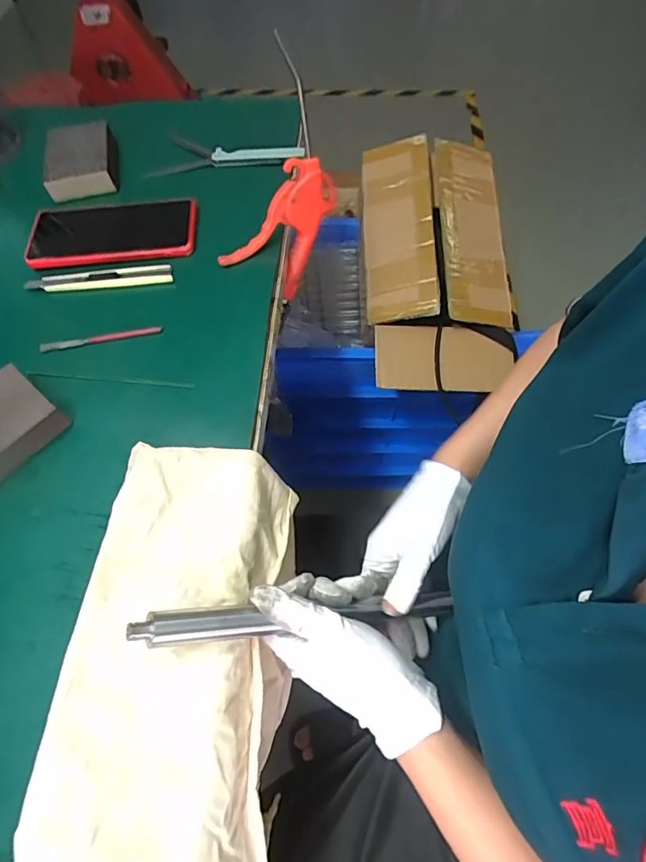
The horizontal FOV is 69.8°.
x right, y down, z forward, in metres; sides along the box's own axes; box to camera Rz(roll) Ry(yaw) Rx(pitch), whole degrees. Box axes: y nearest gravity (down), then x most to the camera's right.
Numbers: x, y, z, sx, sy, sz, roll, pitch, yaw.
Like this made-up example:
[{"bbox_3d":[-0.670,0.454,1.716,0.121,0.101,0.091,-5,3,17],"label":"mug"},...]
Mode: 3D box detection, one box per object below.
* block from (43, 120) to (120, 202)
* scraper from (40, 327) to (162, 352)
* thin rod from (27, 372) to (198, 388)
[{"bbox_3d":[-0.265,-0.297,0.505,0.071,0.028,0.092,-12,61,-5],"label":"block"},{"bbox_3d":[-0.195,-0.082,0.407,0.102,0.007,0.010,-10,61,-5],"label":"scraper"},{"bbox_3d":[-0.180,-0.045,0.389,0.147,0.004,0.004,6,61,4],"label":"thin rod"}]

